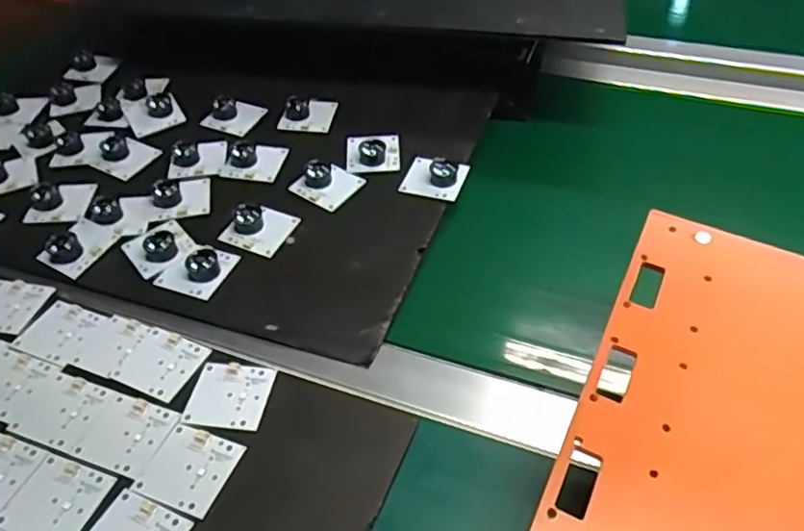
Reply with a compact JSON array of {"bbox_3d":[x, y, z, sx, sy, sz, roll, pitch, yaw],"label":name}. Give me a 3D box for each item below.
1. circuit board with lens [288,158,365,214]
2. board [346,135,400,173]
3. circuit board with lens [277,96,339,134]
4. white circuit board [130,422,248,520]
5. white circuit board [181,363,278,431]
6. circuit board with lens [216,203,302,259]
[{"bbox_3d":[-0.061,-0.070,0.515,0.041,0.021,0.048,27,51,27],"label":"circuit board with lens"},{"bbox_3d":[-0.025,-0.102,0.538,0.045,0.016,0.046,-3,44,-1],"label":"board"},{"bbox_3d":[-0.087,-0.139,0.584,0.049,0.014,0.040,9,69,-3],"label":"circuit board with lens"},{"bbox_3d":[-0.117,0.110,0.346,0.046,0.004,0.044,14,46,16],"label":"white circuit board"},{"bbox_3d":[-0.105,0.078,0.385,0.047,0.004,0.045,4,44,6],"label":"white circuit board"},{"bbox_3d":[-0.111,-0.033,0.483,0.047,0.020,0.040,14,46,16],"label":"circuit board with lens"}]

